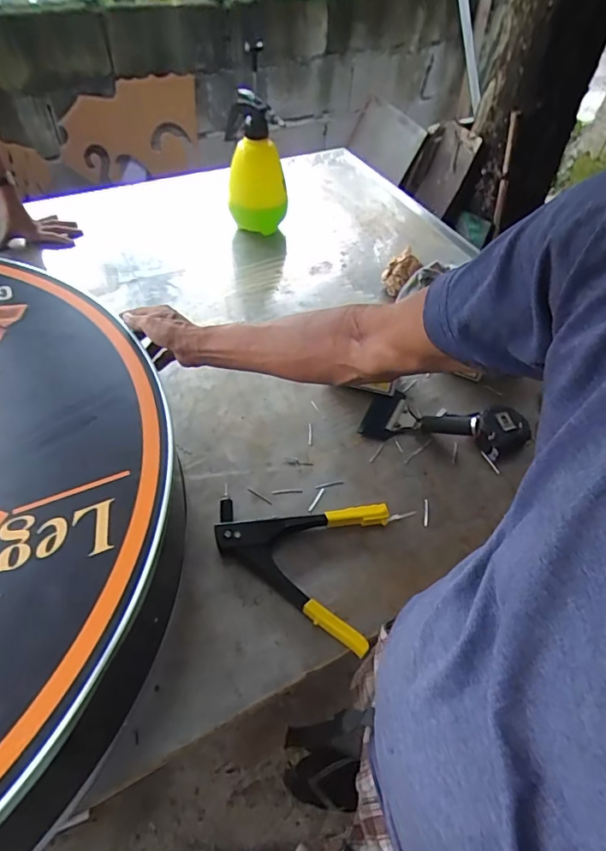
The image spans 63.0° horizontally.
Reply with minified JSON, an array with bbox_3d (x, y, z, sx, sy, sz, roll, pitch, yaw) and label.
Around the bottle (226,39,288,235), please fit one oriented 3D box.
[{"bbox_3d":[-0.102,-0.605,1.104,0.130,0.331,0.174,-1,52,-6],"label":"bottle"}]

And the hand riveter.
[{"bbox_3d":[-0.010,0.175,0.642,0.225,0.028,0.190,9,52,2],"label":"hand riveter"}]

